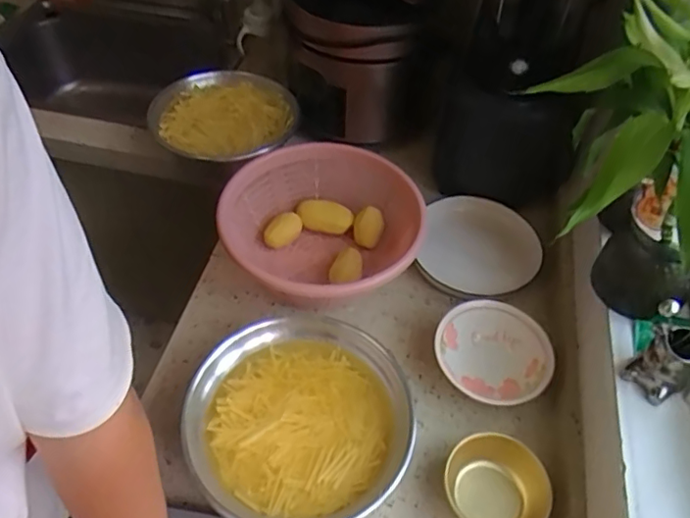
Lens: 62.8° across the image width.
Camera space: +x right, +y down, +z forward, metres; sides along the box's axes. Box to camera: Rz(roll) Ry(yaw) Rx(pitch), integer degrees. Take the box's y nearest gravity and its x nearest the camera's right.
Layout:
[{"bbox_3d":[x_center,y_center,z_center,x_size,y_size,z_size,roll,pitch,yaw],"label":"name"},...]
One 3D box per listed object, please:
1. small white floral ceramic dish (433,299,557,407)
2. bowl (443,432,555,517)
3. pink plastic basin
[{"bbox_3d":[0.195,0.130,0.756,0.146,0.047,0.146,2,50,-2],"label":"small white floral ceramic dish"},{"bbox_3d":[0.174,0.259,0.647,0.107,0.044,0.110,2,50,-2],"label":"bowl"},{"bbox_3d":[-0.037,-0.033,0.828,0.270,0.122,0.263,2,50,-2],"label":"pink plastic basin"}]

